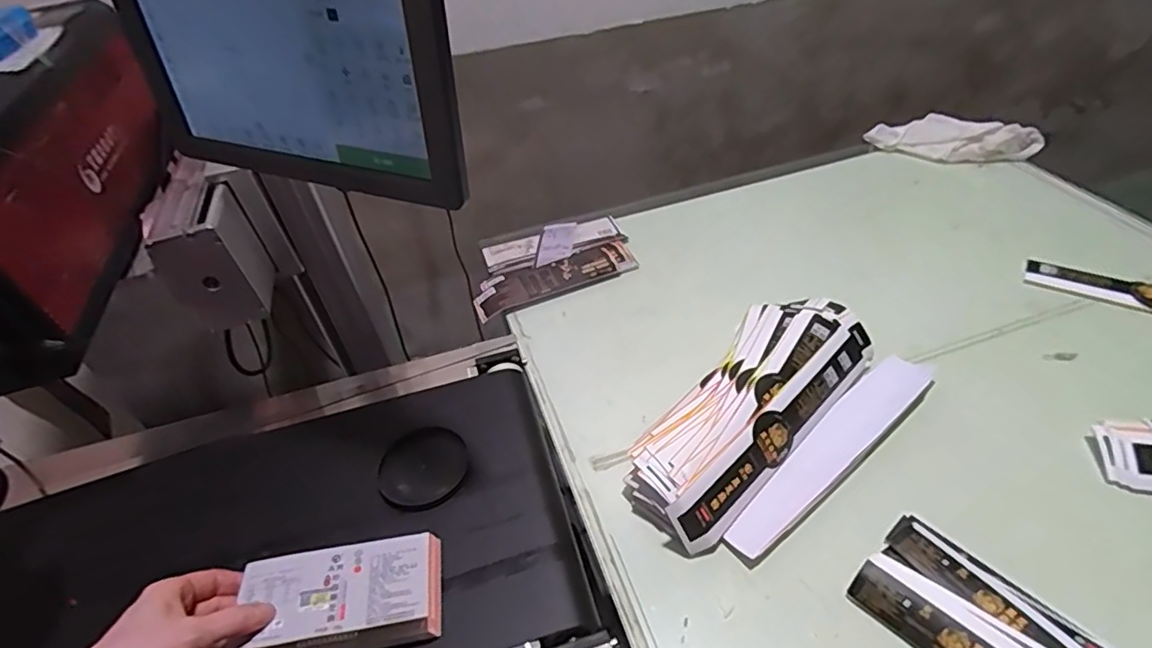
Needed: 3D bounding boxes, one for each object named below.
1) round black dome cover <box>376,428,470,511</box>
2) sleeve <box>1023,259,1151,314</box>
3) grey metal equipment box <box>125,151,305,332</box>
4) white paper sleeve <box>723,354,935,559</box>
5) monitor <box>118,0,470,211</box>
[{"bbox_3d":[-0.150,0.142,0.587,0.086,0.013,0.083,-3,42,3],"label":"round black dome cover"},{"bbox_3d":[0.783,-0.032,0.797,0.301,0.011,0.067,22,49,27],"label":"sleeve"},{"bbox_3d":[-0.416,-0.096,0.695,0.102,0.139,0.139,-2,42,3],"label":"grey metal equipment box"},{"bbox_3d":[0.287,0.133,0.662,0.338,0.020,0.058,-31,48,-26],"label":"white paper sleeve"},{"bbox_3d":[-0.193,-0.172,0.385,0.263,0.175,0.035,14,46,20],"label":"monitor"}]

